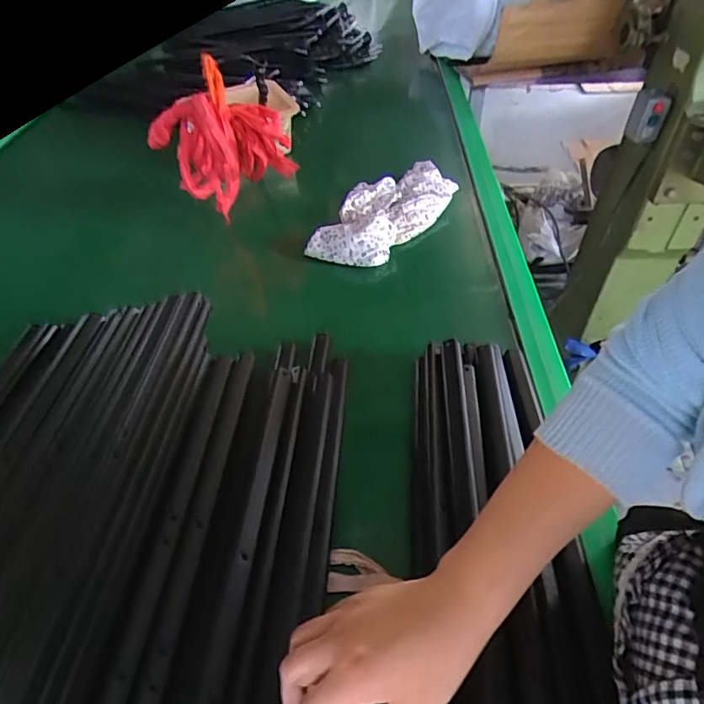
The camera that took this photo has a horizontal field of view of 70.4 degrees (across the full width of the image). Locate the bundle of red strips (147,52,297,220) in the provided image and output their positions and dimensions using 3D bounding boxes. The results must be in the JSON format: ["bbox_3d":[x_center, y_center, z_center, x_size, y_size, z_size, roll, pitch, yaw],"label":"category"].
[{"bbox_3d":[-0.198,-0.331,0.793,0.141,0.174,0.185,27,53,25],"label":"bundle of red strips"}]

